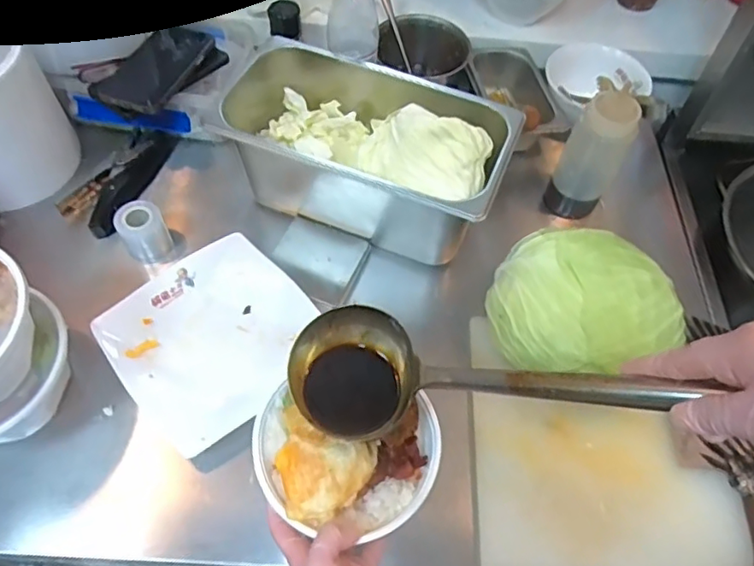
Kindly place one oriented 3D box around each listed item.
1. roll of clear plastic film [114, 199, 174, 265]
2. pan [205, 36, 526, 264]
[{"bbox_3d":[-0.274,-0.057,0.689,0.054,0.075,0.045,-27,63,-19],"label":"roll of clear plastic film"},{"bbox_3d":[-0.010,-0.163,0.690,0.319,0.144,0.190,23,59,10],"label":"pan"}]

